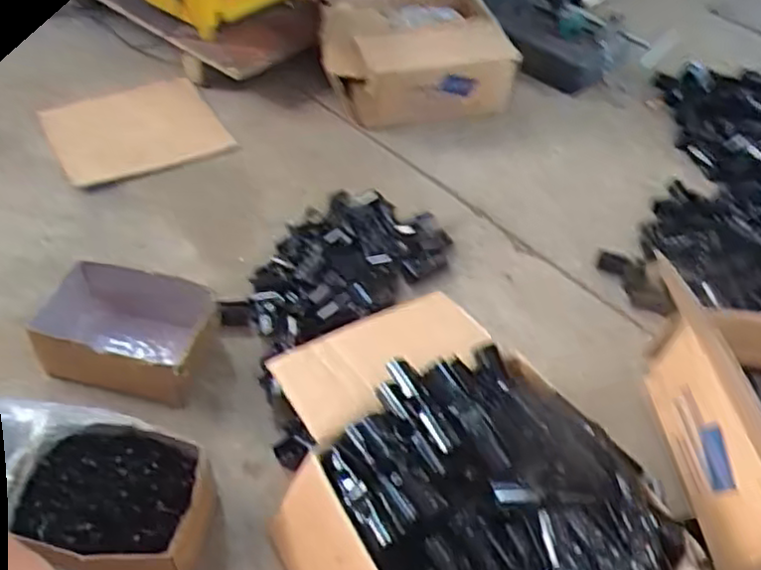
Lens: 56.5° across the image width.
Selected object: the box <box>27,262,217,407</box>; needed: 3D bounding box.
[{"bbox_3d":[-0.339,0.068,0.966,0.205,0.096,0.148,12,48,5],"label":"box"}]

